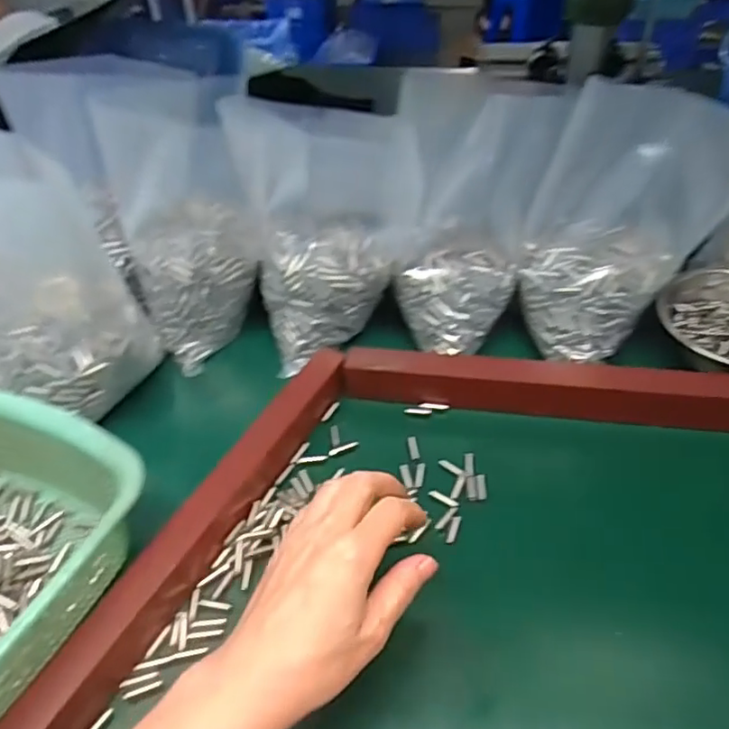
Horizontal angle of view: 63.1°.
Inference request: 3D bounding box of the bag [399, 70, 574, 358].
[{"bbox_3d":[0.088,-0.109,0.480,0.122,0.200,0.090,3,45,8],"label":"bag"}]

